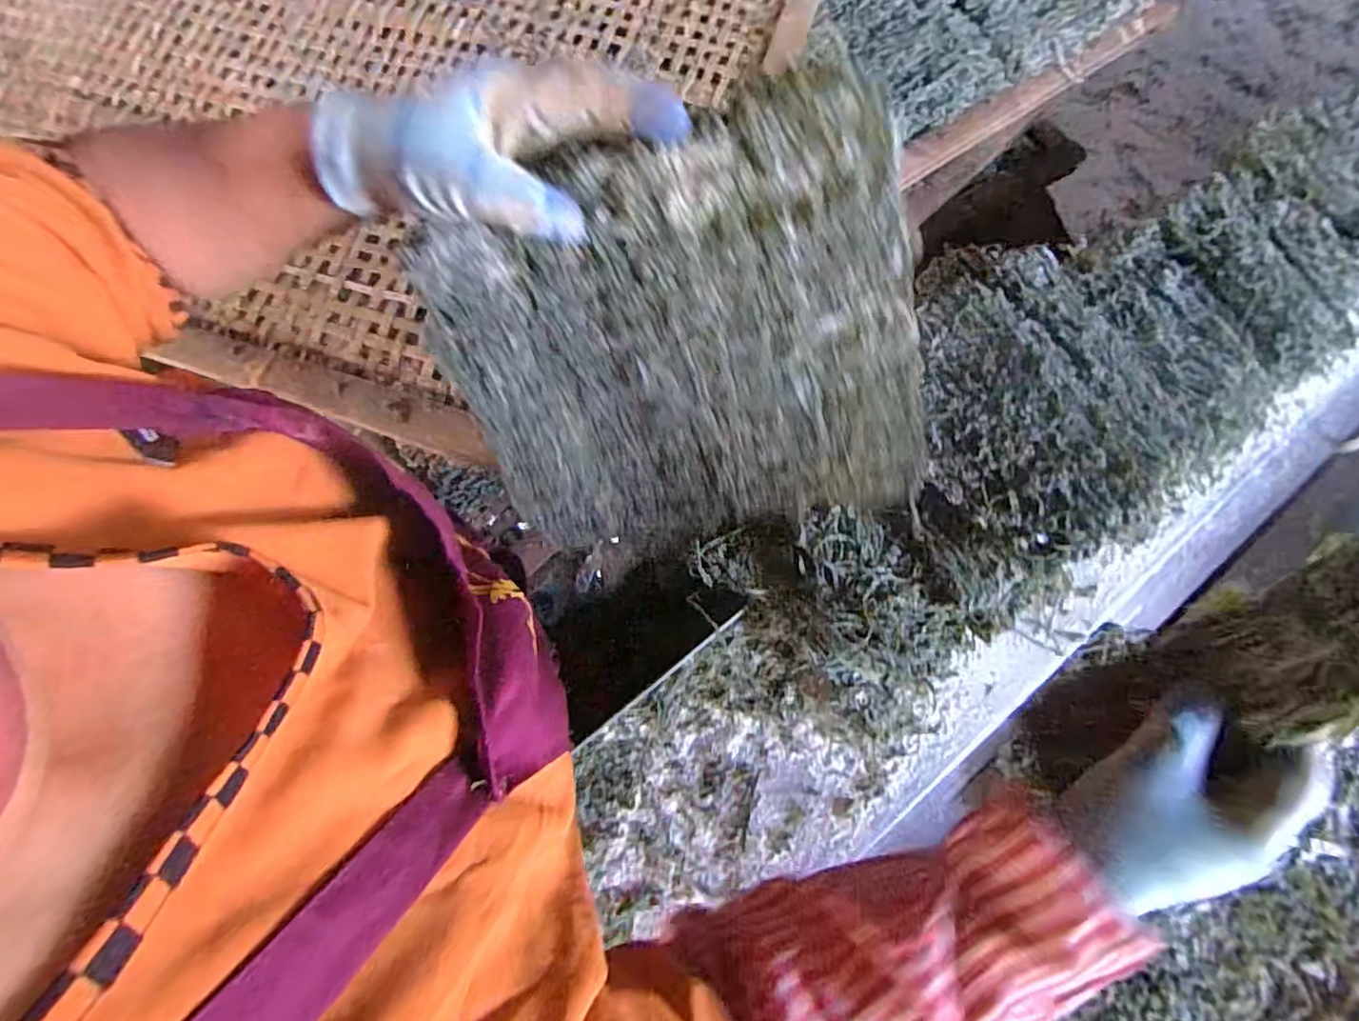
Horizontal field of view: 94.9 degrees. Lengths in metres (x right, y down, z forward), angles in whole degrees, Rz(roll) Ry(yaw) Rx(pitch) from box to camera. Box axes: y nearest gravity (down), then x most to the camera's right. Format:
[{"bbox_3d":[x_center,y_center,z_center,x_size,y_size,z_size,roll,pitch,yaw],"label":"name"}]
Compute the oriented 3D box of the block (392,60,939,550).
[{"bbox_3d":[0.000,-0.075,0.342,0.238,0.223,0.014,-10,36,16],"label":"block"}]

